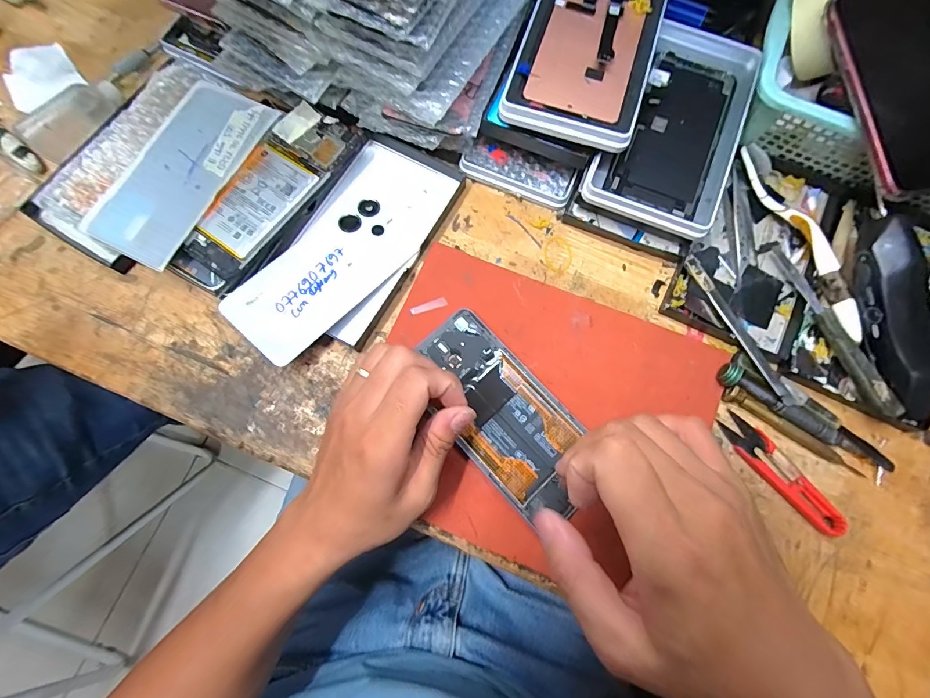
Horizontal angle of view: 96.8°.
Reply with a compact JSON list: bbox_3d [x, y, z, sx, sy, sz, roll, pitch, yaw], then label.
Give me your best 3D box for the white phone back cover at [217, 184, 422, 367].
[{"bbox_3d":[-0.111,-0.063,0.335,0.076,0.008,0.159,43,72,4],"label":"white phone back cover"}]

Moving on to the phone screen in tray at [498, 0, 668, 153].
[{"bbox_3d":[0.099,-0.243,0.327,0.099,0.014,0.174,19,77,3],"label":"phone screen in tray"}]

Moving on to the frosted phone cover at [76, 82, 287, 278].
[{"bbox_3d":[-0.234,-0.151,0.343,0.082,0.009,0.165,26,75,-1],"label":"frosted phone cover"}]

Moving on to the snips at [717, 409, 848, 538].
[{"bbox_3d":[0.231,0.089,0.299,0.023,0.010,0.099,-40,79,-9],"label":"snips"}]

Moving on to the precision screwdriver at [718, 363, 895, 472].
[{"bbox_3d":[0.252,0.051,0.305,0.140,0.016,0.019,31,78,8],"label":"precision screwdriver"}]

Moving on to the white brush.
[{"bbox_3d":[0.272,-0.090,0.335,0.014,0.026,0.177,-18,76,-4],"label":"white brush"}]

